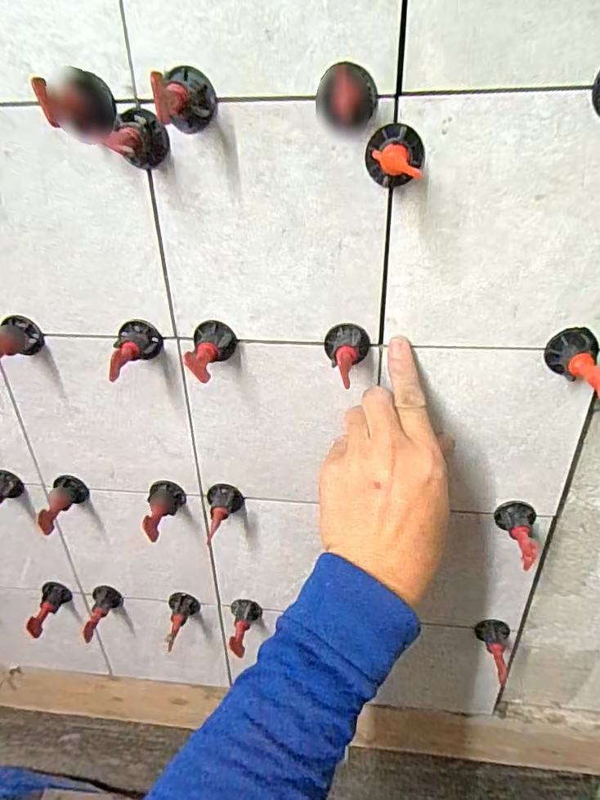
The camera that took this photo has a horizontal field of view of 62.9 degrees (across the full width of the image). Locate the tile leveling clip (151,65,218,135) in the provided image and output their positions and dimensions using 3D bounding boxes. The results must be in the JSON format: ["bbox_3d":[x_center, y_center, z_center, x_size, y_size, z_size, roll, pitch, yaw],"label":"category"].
[{"bbox_3d":[-0.060,-0.159,0.260,0.025,0.031,0.050,-2,30,-2],"label":"tile leveling clip"}]

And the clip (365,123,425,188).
[{"bbox_3d":[0.053,-0.136,0.275,0.032,0.031,0.025,6,31,11],"label":"clip"}]

